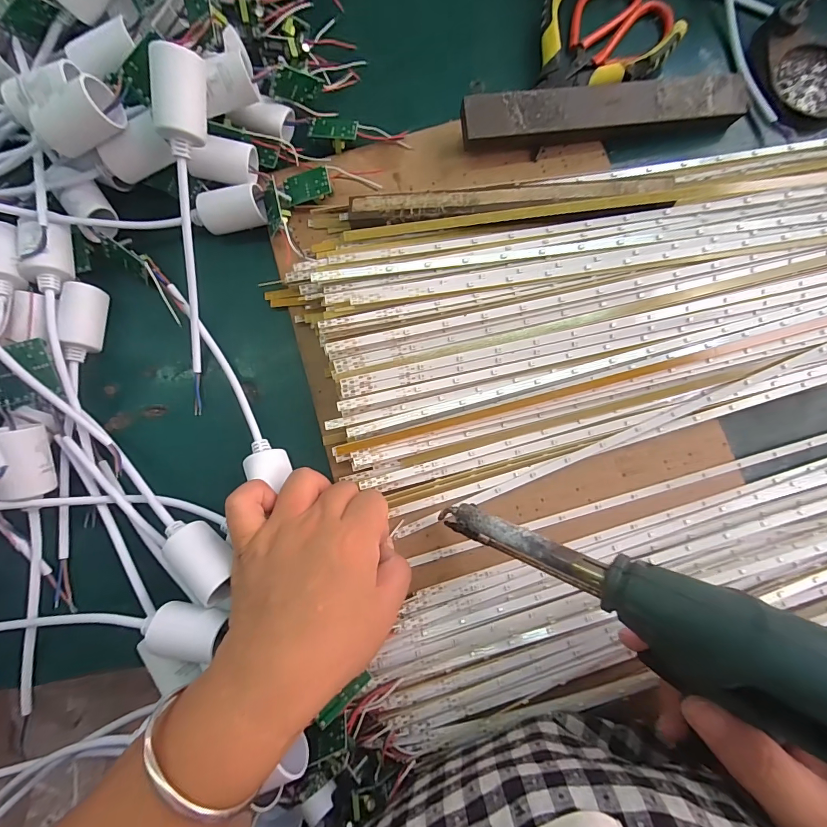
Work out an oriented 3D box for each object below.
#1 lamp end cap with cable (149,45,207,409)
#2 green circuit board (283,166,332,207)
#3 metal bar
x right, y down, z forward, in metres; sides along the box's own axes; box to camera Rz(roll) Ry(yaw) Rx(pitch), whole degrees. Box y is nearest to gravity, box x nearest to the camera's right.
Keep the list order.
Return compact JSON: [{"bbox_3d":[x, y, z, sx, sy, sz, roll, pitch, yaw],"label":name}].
[{"bbox_3d":[-0.145,-0.106,0.255,0.023,0.022,0.212,6,110,2],"label":"lamp end cap with cable"},{"bbox_3d":[-0.078,-0.167,0.287,0.035,0.006,0.021,-11,98,13],"label":"green circuit board"},{"bbox_3d":[0.139,-0.222,0.288,0.206,0.026,0.032,-8,83,0],"label":"metal bar"}]

